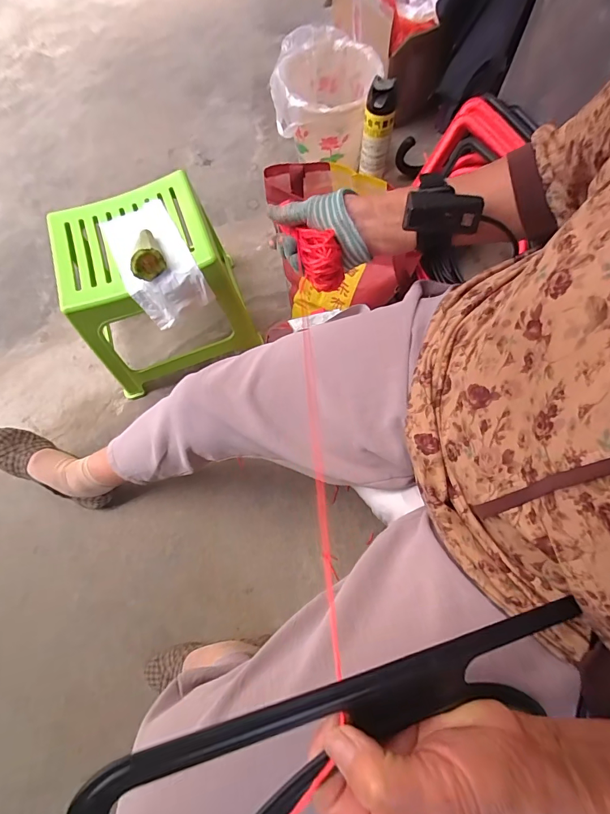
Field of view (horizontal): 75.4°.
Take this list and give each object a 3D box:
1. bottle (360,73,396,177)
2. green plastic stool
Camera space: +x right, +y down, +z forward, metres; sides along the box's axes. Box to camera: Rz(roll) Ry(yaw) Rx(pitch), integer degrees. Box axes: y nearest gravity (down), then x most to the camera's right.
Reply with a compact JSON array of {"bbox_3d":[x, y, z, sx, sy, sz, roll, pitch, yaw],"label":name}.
[{"bbox_3d":[0.163,-0.622,0.887,0.062,0.198,0.053,0,73,1],"label":"bottle"},{"bbox_3d":[-0.309,-0.250,0.844,0.323,0.310,0.293,-22,74,-5],"label":"green plastic stool"}]

